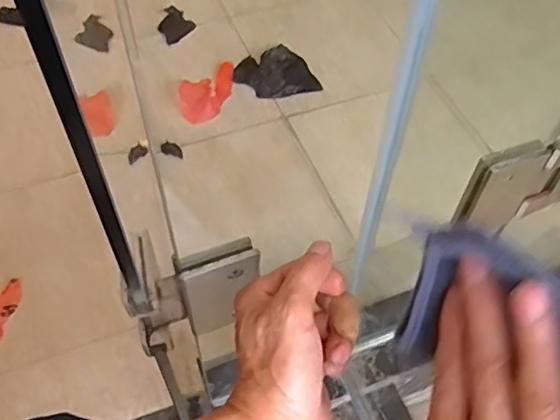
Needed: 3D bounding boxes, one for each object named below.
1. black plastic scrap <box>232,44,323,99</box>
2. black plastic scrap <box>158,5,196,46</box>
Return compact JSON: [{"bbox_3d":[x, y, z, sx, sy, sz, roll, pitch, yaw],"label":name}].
[{"bbox_3d":[-0.010,-0.241,1.050,0.127,0.017,0.118,-19,58,-12],"label":"black plastic scrap"},{"bbox_3d":[-0.203,-0.355,1.131,0.063,0.013,0.089,-29,61,-18],"label":"black plastic scrap"}]

